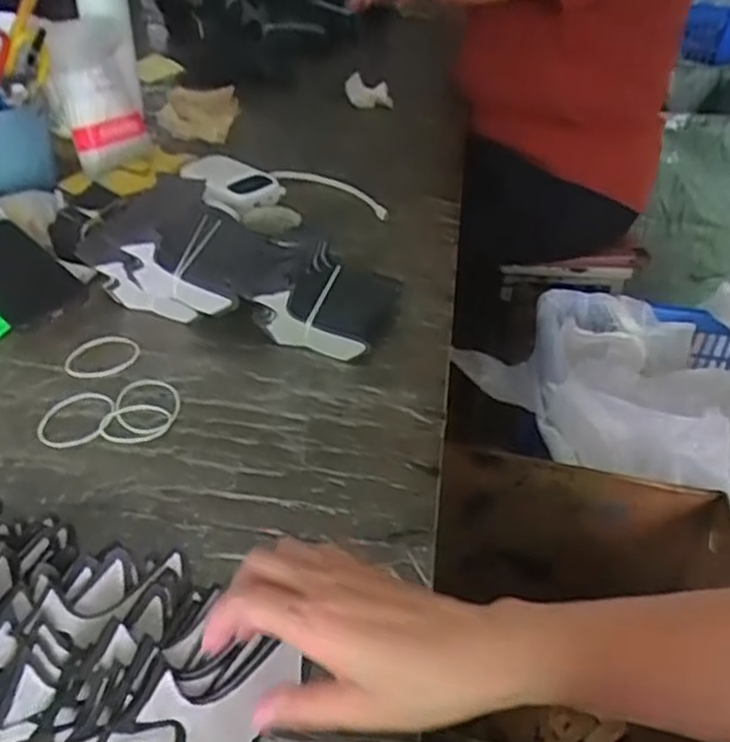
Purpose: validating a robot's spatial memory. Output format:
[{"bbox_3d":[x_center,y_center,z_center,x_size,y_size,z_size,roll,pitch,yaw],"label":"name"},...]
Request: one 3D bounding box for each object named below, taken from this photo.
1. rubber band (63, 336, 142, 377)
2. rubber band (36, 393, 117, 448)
[{"bbox_3d":[-0.226,-0.013,0.655,0.065,0.009,0.043,-21,44,-29],"label":"rubber band"},{"bbox_3d":[-0.230,0.039,0.605,0.056,0.004,0.061,2,38,-4],"label":"rubber band"}]

